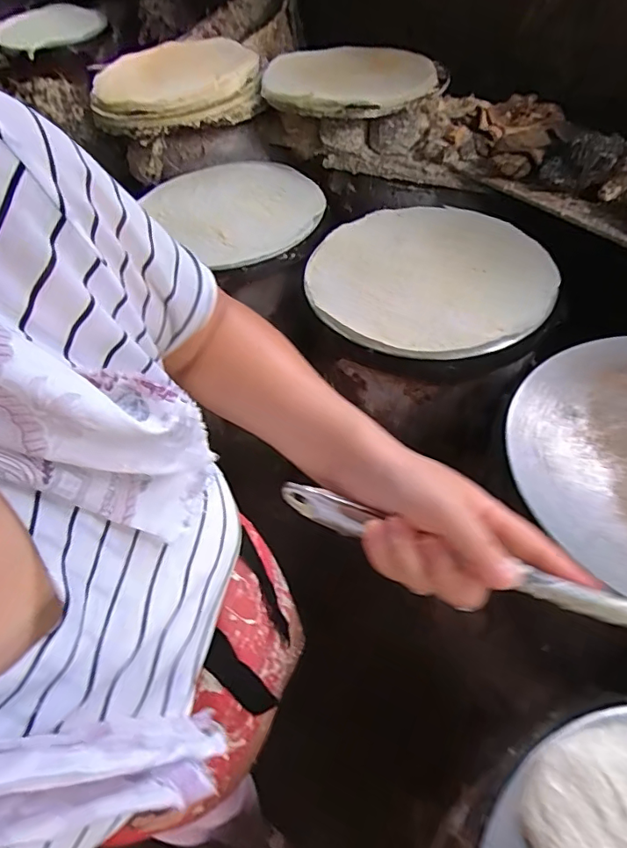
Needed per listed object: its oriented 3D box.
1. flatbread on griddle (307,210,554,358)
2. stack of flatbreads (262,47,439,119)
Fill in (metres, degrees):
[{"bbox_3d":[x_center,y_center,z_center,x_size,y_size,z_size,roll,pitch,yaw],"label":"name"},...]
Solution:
[{"bbox_3d":[0.180,-0.235,0.780,0.346,0.015,0.350,-3,53,4],"label":"flatbread on griddle"},{"bbox_3d":[0.074,-0.721,1.070,0.350,0.033,0.327,-14,53,-5],"label":"stack of flatbreads"}]

